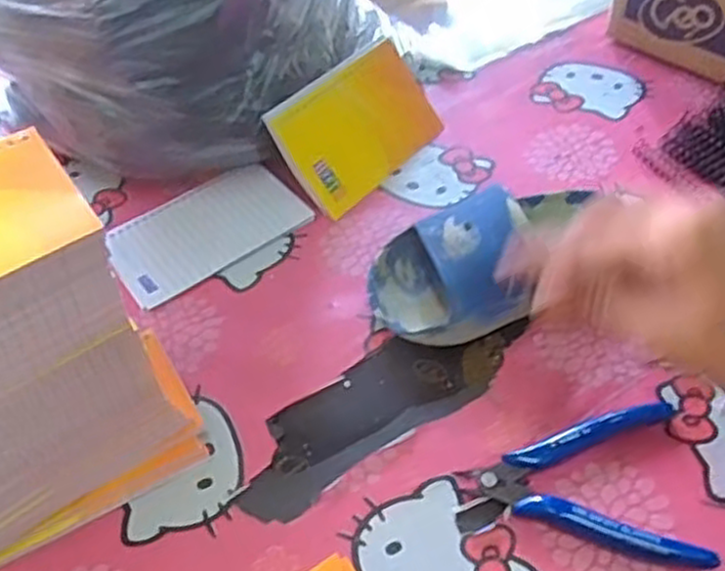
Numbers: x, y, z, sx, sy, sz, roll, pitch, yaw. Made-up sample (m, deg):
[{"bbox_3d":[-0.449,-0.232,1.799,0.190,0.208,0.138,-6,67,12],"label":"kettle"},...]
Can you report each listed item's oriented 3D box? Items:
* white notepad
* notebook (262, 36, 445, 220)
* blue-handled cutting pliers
[{"bbox_3d":[-0.110,-0.041,0.528,0.131,0.006,0.080,-31,55,-20],"label":"white notepad"},{"bbox_3d":[-0.001,-0.118,0.552,0.133,0.085,0.008,-43,19,-30],"label":"notebook"},{"bbox_3d":[0.108,0.096,0.387,0.114,0.013,0.087,1,50,5],"label":"blue-handled cutting pliers"}]

